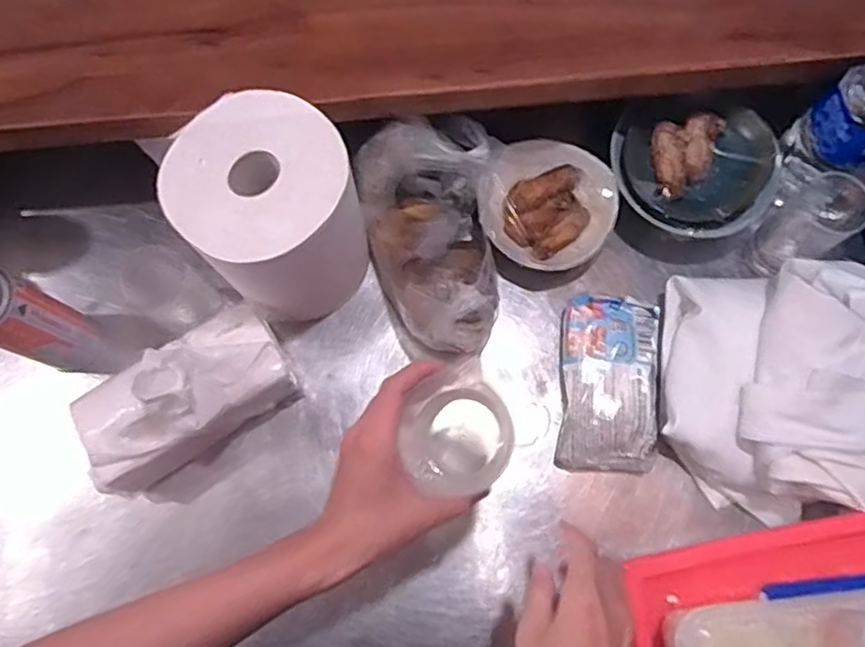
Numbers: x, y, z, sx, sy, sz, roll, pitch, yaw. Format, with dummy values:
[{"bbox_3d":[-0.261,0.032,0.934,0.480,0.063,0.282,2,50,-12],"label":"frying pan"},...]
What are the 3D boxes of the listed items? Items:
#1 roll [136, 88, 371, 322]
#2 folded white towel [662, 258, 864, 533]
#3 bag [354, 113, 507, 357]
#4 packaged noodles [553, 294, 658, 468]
[{"bbox_3d":[-0.149,-0.102,0.638,0.139,0.195,0.144,0,75,0],"label":"roll"},{"bbox_3d":[0.340,0.060,0.625,0.211,0.126,0.233,0,75,0],"label":"folded white towel"},{"bbox_3d":[-0.007,-0.083,0.656,0.139,0.145,0.208,3,75,1],"label":"bag"},{"bbox_3d":[0.184,0.061,0.687,0.100,0.050,0.177,4,75,1],"label":"packaged noodles"}]

